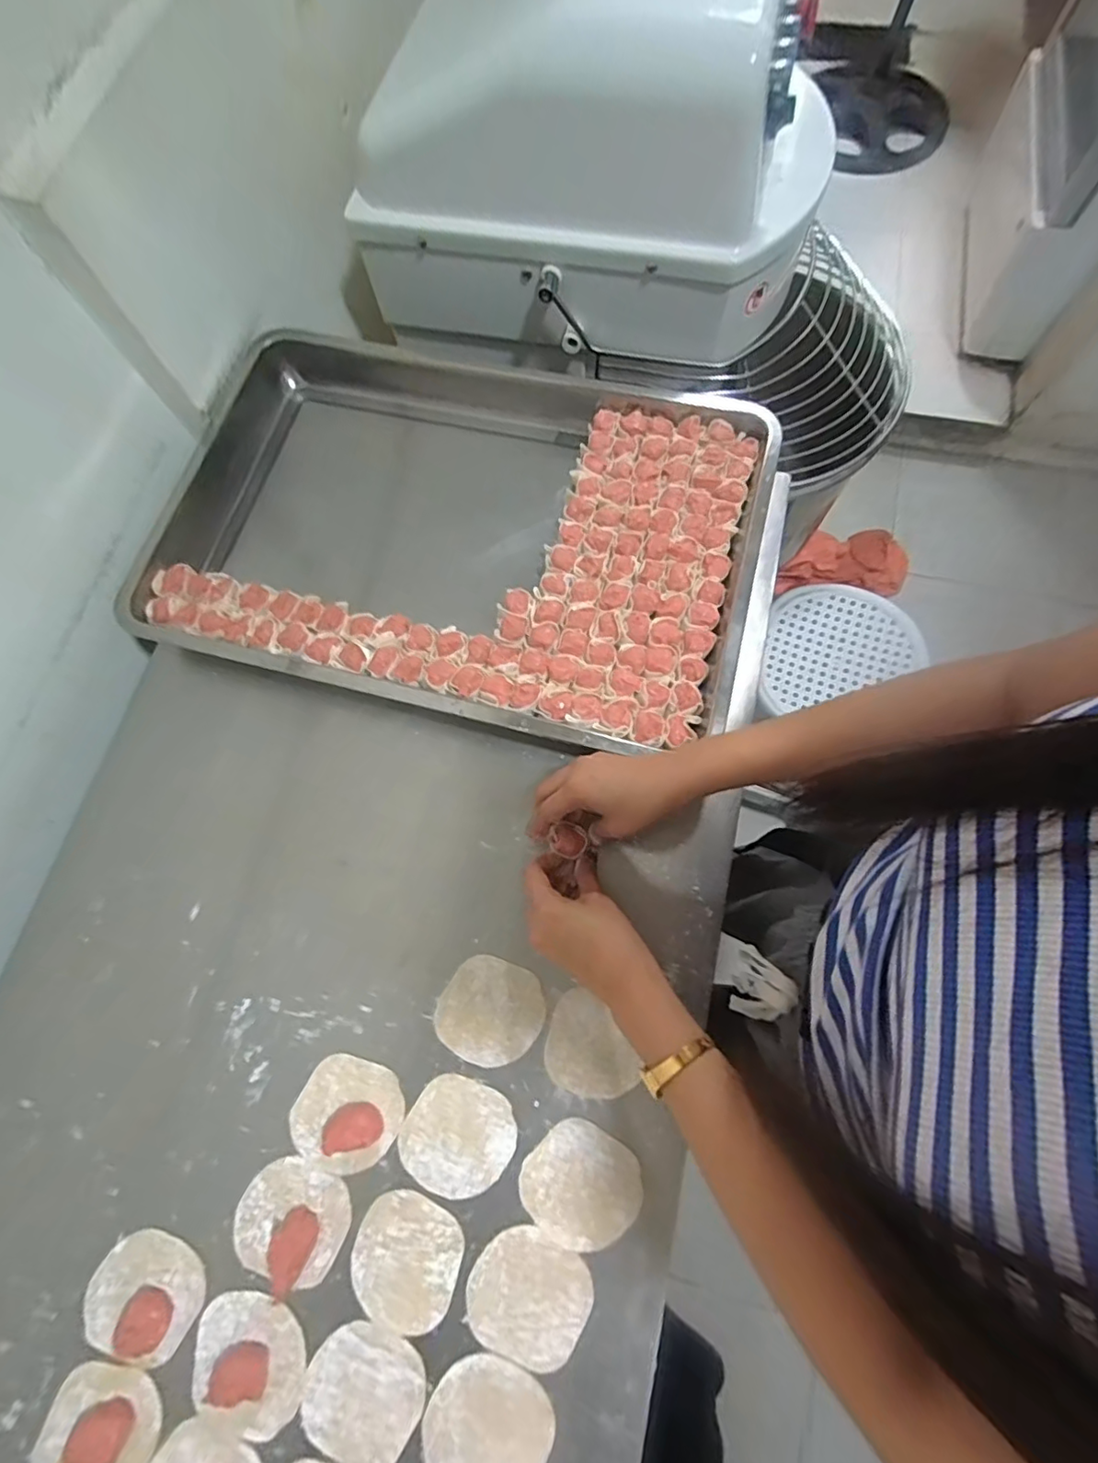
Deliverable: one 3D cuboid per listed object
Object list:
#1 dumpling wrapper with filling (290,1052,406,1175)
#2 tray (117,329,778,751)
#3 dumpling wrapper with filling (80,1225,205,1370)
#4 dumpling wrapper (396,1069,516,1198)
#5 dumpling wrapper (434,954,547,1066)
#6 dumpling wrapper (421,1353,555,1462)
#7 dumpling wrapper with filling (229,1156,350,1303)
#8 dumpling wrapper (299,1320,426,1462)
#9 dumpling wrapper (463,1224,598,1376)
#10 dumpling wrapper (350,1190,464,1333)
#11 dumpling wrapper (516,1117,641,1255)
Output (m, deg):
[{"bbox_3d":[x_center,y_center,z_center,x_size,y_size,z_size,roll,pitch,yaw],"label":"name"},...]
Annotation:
[{"bbox_3d":[-0.163,0.306,0.447,0.083,0.020,0.079,22,75,9],"label":"dumpling wrapper with filling"},{"bbox_3d":[-0.104,-0.212,0.586,0.596,0.062,0.397,14,73,7],"label":"tray"},{"bbox_3d":[-0.309,0.430,0.428,0.083,0.009,0.075,16,74,7],"label":"dumpling wrapper with filling"},{"bbox_3d":[-0.071,0.321,0.447,0.084,0.004,0.079,-1,72,2],"label":"dumpling wrapper"},{"bbox_3d":[-0.048,0.233,0.471,0.082,0.004,0.079,-1,72,2],"label":"dumpling wrapper"},{"bbox_3d":[-0.043,0.490,0.396,0.085,0.005,0.078,-1,72,2],"label":"dumpling wrapper"},{"bbox_3d":[-0.200,0.381,0.438,0.083,0.007,0.081,28,76,11],"label":"dumpling wrapper with filling"},{"bbox_3d":[-0.134,0.477,0.405,0.082,0.004,0.077,23,75,9],"label":"dumpling wrapper"},{"bbox_3d":[-0.015,0.417,0.416,0.084,0.004,0.079,26,75,10],"label":"dumpling wrapper"},{"bbox_3d":[-0.108,0.400,0.427,0.080,0.004,0.080,-1,72,2],"label":"dumpling wrapper"},{"bbox_3d":[0.025,0.348,0.432,0.084,0.004,0.078,-1,72,2],"label":"dumpling wrapper"}]

